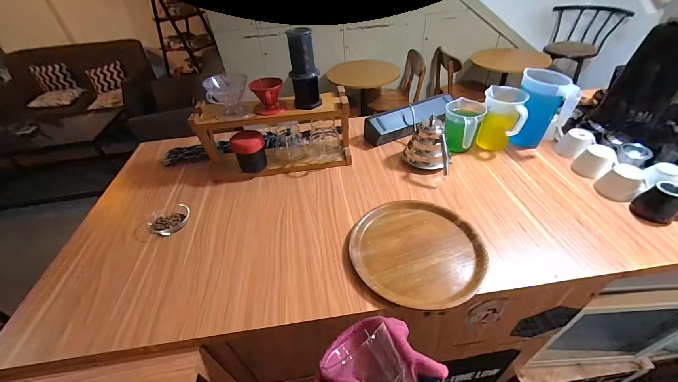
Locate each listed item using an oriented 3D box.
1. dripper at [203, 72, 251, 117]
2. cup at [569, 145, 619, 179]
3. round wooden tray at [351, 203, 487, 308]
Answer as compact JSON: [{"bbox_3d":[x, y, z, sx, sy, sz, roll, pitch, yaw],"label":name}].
[{"bbox_3d":[-0.299,-0.254,0.780,0.103,0.101,0.095,-18,44,-15],"label":"dripper"},{"bbox_3d":[0.724,-0.083,0.814,0.088,0.064,0.084,-34,50,-28],"label":"cup"},{"bbox_3d":[0.174,0.131,0.654,0.274,0.021,0.284,-3,42,2],"label":"round wooden tray"}]

